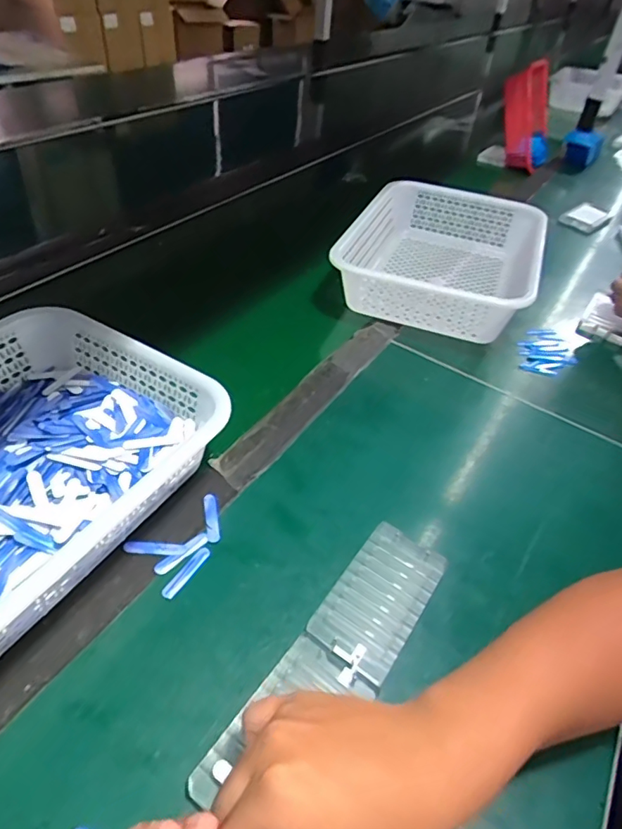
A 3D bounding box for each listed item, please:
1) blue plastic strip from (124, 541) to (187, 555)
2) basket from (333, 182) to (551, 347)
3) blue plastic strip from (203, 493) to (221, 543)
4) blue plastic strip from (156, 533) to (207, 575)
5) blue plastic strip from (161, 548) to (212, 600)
[{"bbox_3d":[-0.131,0.112,0.434,0.051,0.004,0.010,4,43,-1],"label":"blue plastic strip"},{"bbox_3d":[0.202,-0.237,0.784,0.261,0.089,0.358,19,45,12],"label":"basket"},{"bbox_3d":[-0.088,0.090,0.460,0.013,0.004,0.050,-5,45,-12],"label":"blue plastic strip"},{"bbox_3d":[-0.107,0.115,0.431,0.011,0.004,0.049,36,51,27],"label":"blue plastic strip"},{"bbox_3d":[-0.100,0.127,0.421,0.012,0.004,0.051,26,47,19],"label":"blue plastic strip"}]

